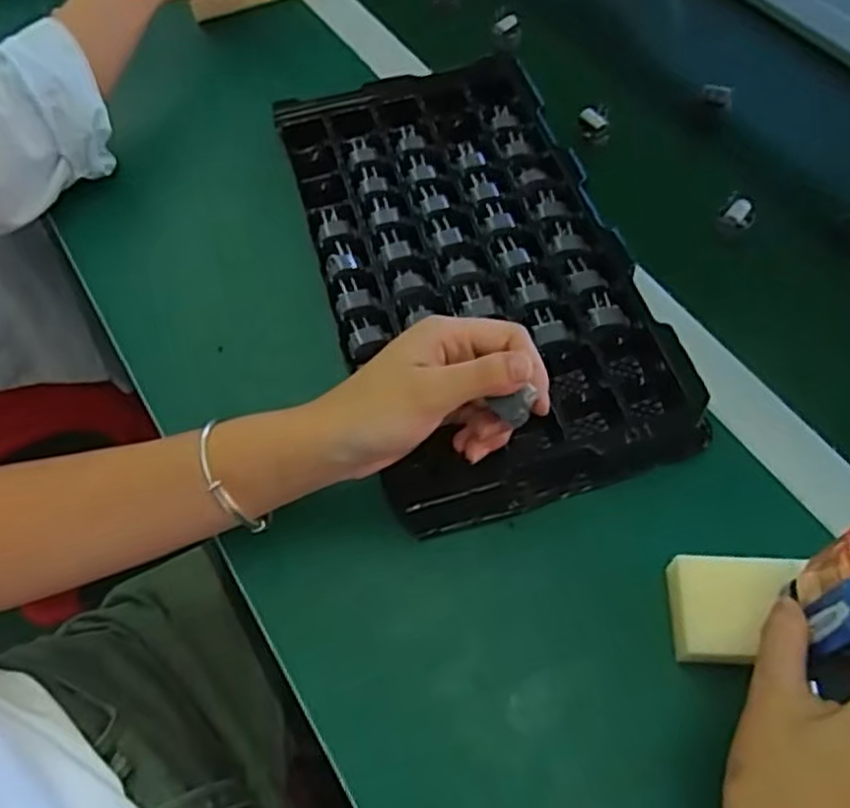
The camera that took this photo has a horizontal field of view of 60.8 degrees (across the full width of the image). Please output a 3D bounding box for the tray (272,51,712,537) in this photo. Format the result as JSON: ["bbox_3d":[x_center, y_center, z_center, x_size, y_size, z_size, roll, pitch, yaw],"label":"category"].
[{"bbox_3d":[0.028,-0.101,0.503,0.196,0.039,0.363,-16,60,-6],"label":"tray"}]

